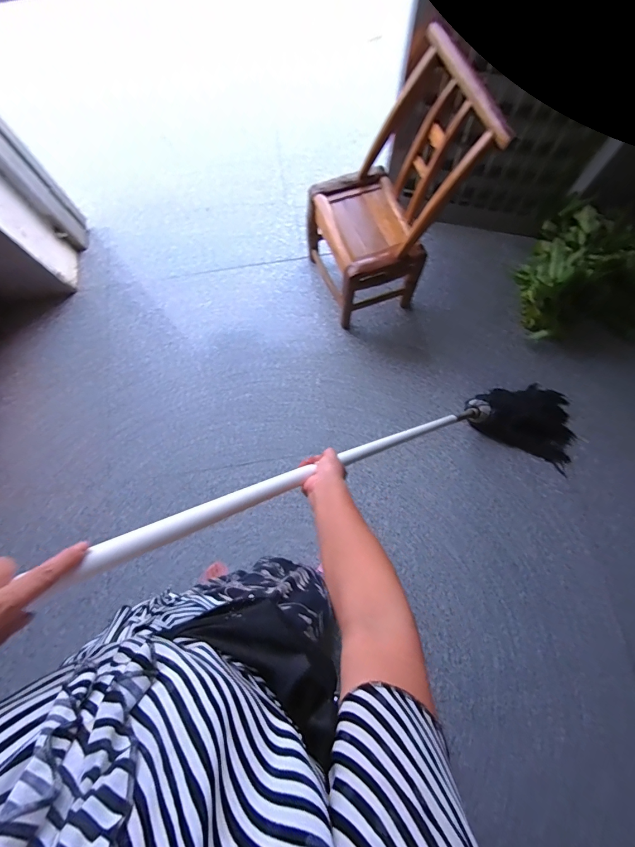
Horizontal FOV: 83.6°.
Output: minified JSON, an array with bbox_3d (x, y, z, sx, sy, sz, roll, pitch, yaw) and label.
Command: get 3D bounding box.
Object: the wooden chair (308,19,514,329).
[{"bbox_3d":[0.192,-0.631,1.089,0.348,0.615,0.361,-24,77,-2],"label":"wooden chair"}]

